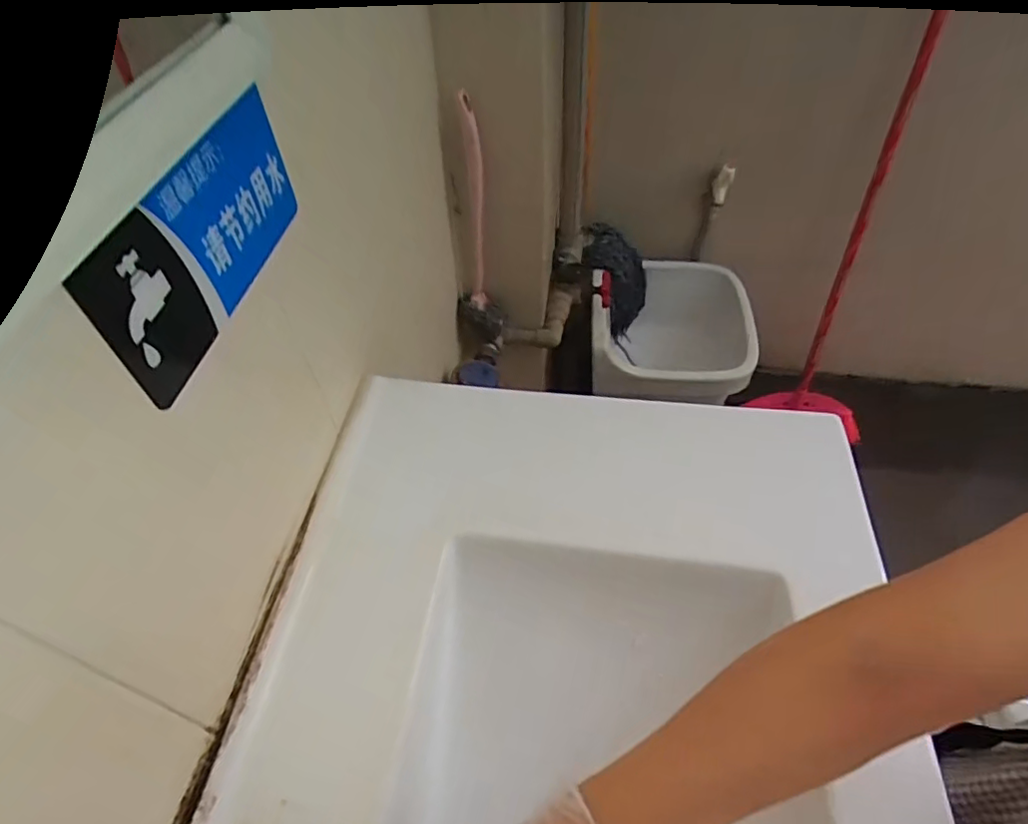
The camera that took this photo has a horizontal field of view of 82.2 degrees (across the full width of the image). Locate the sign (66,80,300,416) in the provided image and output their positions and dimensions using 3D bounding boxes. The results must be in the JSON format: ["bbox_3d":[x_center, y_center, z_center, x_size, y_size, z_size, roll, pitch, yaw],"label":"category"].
[{"bbox_3d":[-0.173,-0.101,0.335,0.011,0.085,0.186,5,50,7],"label":"sign"}]

